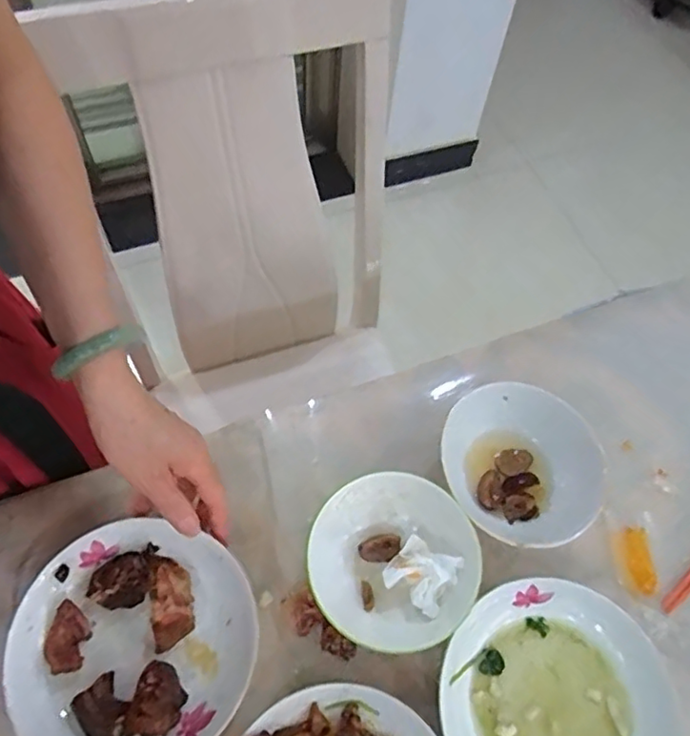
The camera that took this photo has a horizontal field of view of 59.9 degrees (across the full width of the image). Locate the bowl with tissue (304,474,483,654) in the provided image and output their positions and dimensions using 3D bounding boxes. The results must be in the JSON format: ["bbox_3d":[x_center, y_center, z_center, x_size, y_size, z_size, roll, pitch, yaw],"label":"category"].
[{"bbox_3d":[0.035,0.147,0.457,0.130,0.054,0.122,2,62,-3],"label":"bowl with tissue"}]

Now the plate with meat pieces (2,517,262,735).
[{"bbox_3d":[-0.152,0.198,0.435,0.167,0.033,0.165,2,62,-3],"label":"plate with meat pieces"}]

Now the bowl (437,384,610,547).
[{"bbox_3d":[0.146,0.084,0.508,0.136,0.058,0.113,32,64,13],"label":"bowl"}]

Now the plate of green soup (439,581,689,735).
[{"bbox_3d":[0.154,0.245,0.435,0.165,0.029,0.161,2,62,-3],"label":"plate of green soup"}]

